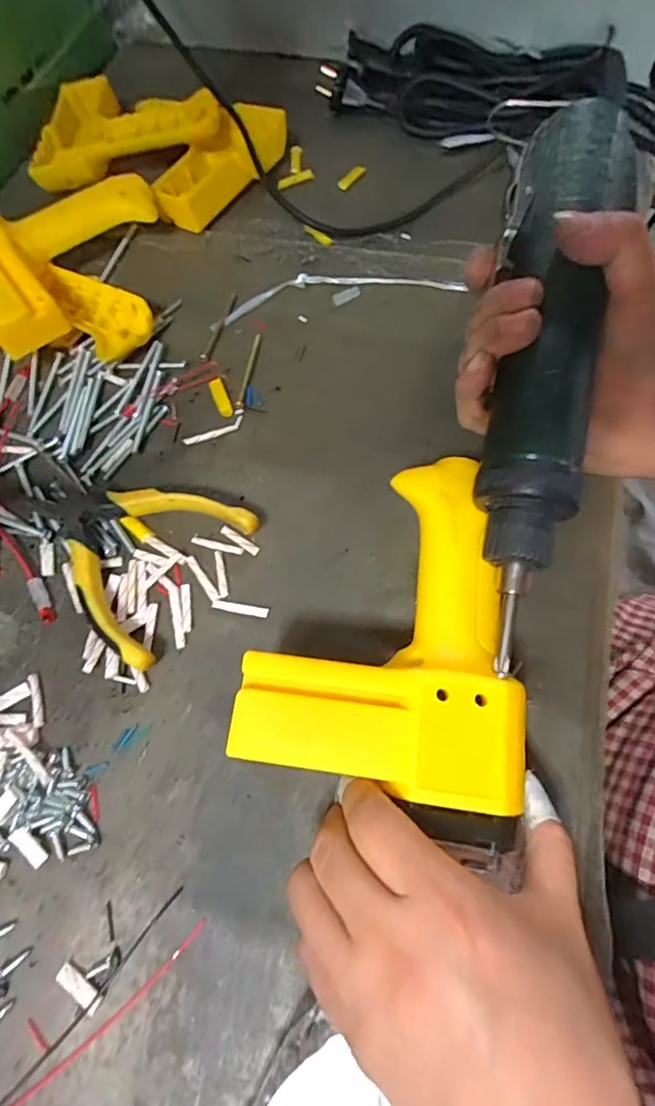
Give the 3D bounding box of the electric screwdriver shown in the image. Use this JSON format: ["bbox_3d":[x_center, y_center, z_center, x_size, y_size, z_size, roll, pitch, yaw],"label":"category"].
[{"bbox_3d":[0.092,-0.077,0.217,0.046,0.033,0.237,9,84,7],"label":"electric screwdriver"}]

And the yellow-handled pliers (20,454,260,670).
[{"bbox_3d":[-0.118,-0.013,0.284,0.133,0.017,0.094,33,72,16],"label":"yellow-handled pliers"}]

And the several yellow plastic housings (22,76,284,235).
[{"bbox_3d":[-0.149,-0.327,0.411,0.214,0.036,0.122,20,69,11],"label":"several yellow plastic housings"}]

